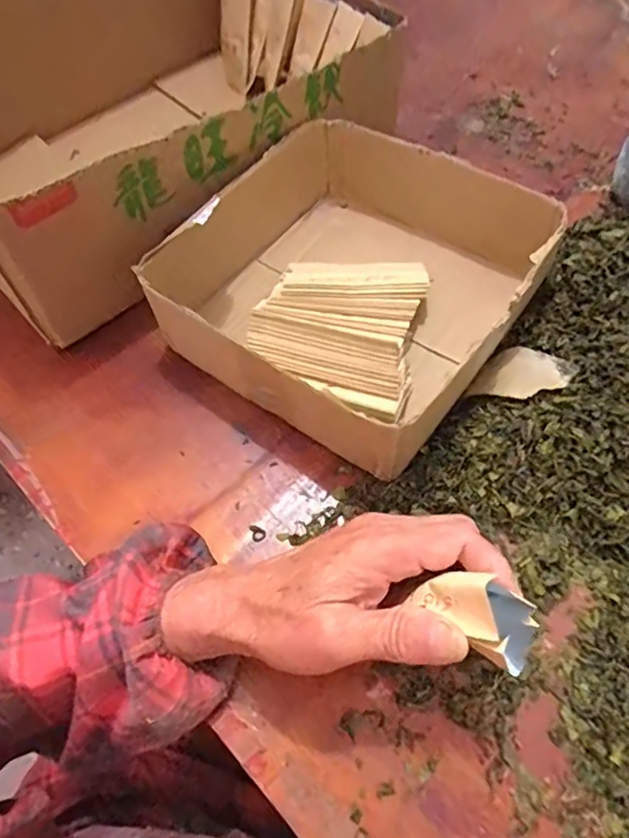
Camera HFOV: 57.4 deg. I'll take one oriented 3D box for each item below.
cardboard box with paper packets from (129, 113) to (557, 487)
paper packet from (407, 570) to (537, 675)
[{"bbox_3d":[0.028,-0.098,0.427,0.221,0.083,0.217,33,68,19],"label":"cardboard box with paper packets"},{"bbox_3d":[0.076,0.087,0.263,0.054,0.035,0.032,39,70,21],"label":"paper packet"}]

